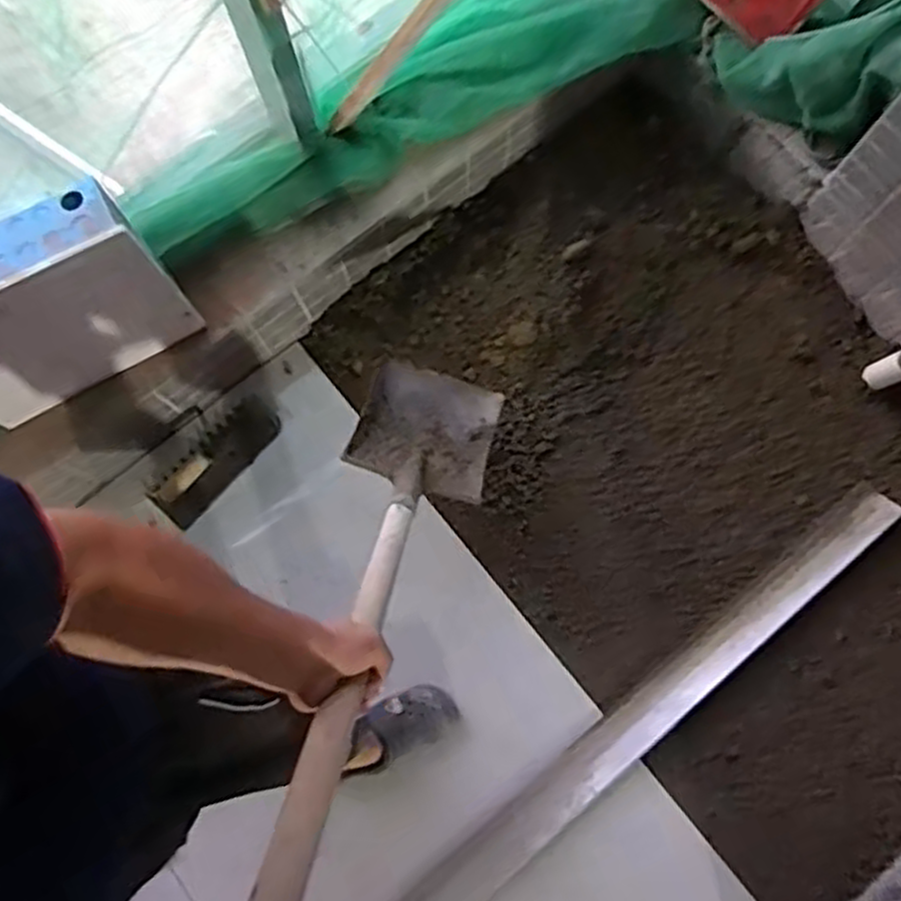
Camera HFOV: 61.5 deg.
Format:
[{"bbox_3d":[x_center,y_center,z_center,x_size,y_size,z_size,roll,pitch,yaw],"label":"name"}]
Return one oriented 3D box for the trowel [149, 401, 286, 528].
[{"bbox_3d":[-0.444,0.012,1.435,0.274,0.063,0.121,-42,80,-7],"label":"trowel"}]

